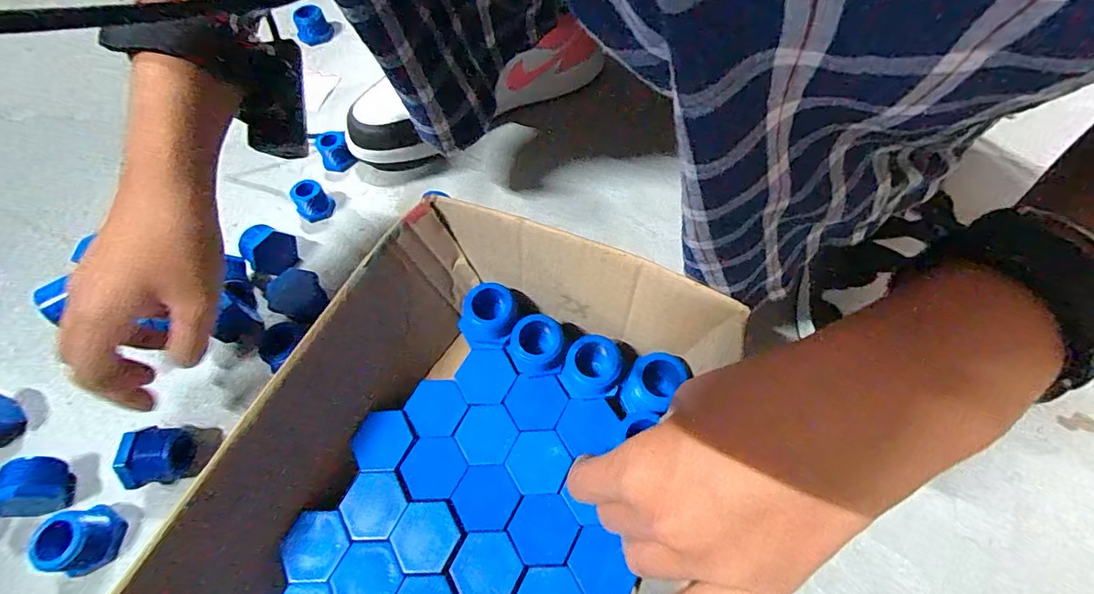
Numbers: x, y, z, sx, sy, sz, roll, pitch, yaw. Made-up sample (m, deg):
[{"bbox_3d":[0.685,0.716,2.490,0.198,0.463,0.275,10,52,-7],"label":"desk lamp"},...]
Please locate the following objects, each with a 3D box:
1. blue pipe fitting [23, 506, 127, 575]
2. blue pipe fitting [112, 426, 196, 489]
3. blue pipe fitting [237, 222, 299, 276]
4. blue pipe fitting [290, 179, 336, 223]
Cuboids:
[{"bbox_3d":[-0.280,0.146,0.295,0.030,0.034,0.031,35,69,19],"label":"blue pipe fitting"},{"bbox_3d":[-0.246,0.103,0.313,0.027,0.039,0.033,-8,62,-2],"label":"blue pipe fitting"},{"bbox_3d":[-0.223,-0.039,0.394,0.030,0.030,0.036,33,68,18],"label":"blue pipe fitting"},{"bbox_3d":[-0.202,-0.082,0.422,0.026,0.027,0.026,-1,62,2],"label":"blue pipe fitting"}]

